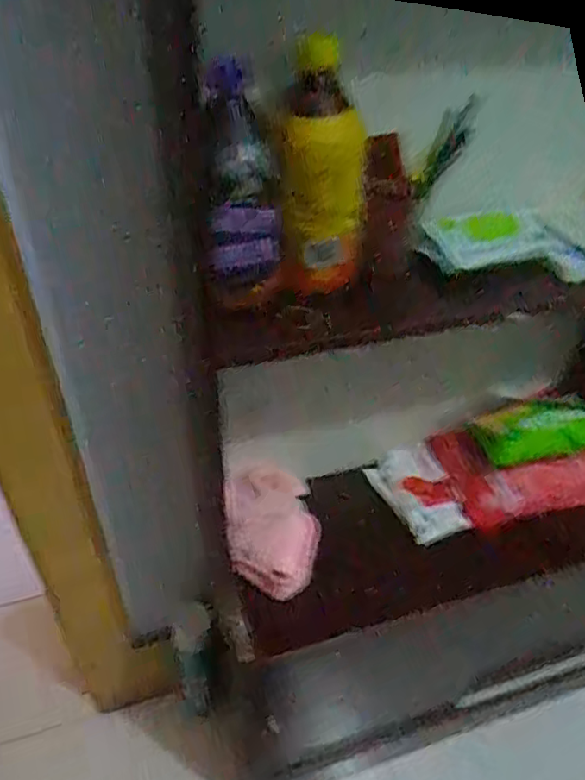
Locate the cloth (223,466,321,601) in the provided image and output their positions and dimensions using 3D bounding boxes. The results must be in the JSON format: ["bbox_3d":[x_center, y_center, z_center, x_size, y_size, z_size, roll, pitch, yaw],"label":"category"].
[{"bbox_3d":[-0.025,0.173,0.805,0.119,0.102,0.159,2,45,0],"label":"cloth"}]

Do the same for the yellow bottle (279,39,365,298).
[{"bbox_3d":[0.029,-0.194,0.546,0.071,0.222,0.080,5,45,4],"label":"yellow bottle"}]

